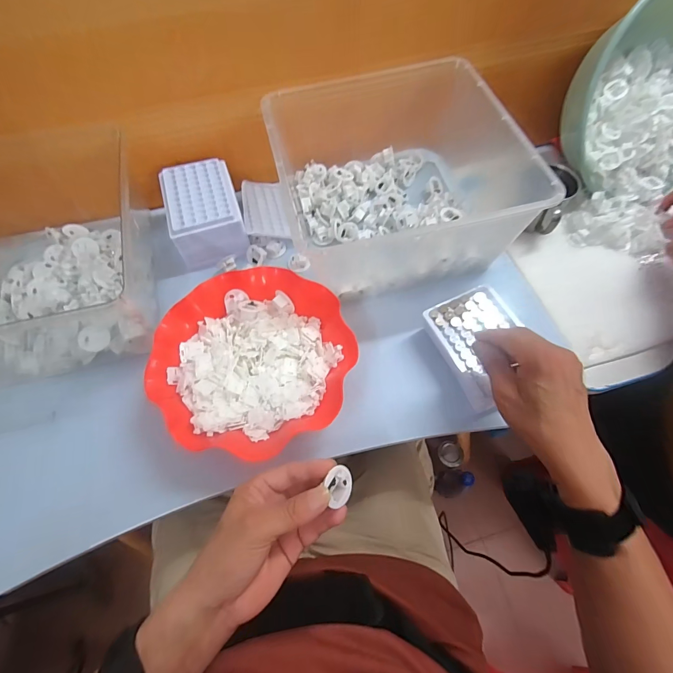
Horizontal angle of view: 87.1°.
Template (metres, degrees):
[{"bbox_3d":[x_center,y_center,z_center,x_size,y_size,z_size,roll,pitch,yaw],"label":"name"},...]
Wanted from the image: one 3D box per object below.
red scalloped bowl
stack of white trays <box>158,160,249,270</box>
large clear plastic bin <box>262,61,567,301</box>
[{"bbox_3d":[-0.094,0.028,0.422,0.217,0.059,0.217,0,63,1],"label":"red scalloped bowl"},{"bbox_3d":[-0.191,-0.181,0.525,0.098,0.075,0.137,-15,64,-6],"label":"stack of white trays"},{"bbox_3d":[0.086,-0.225,0.501,0.328,0.139,0.293,-10,64,-4],"label":"large clear plastic bin"}]

